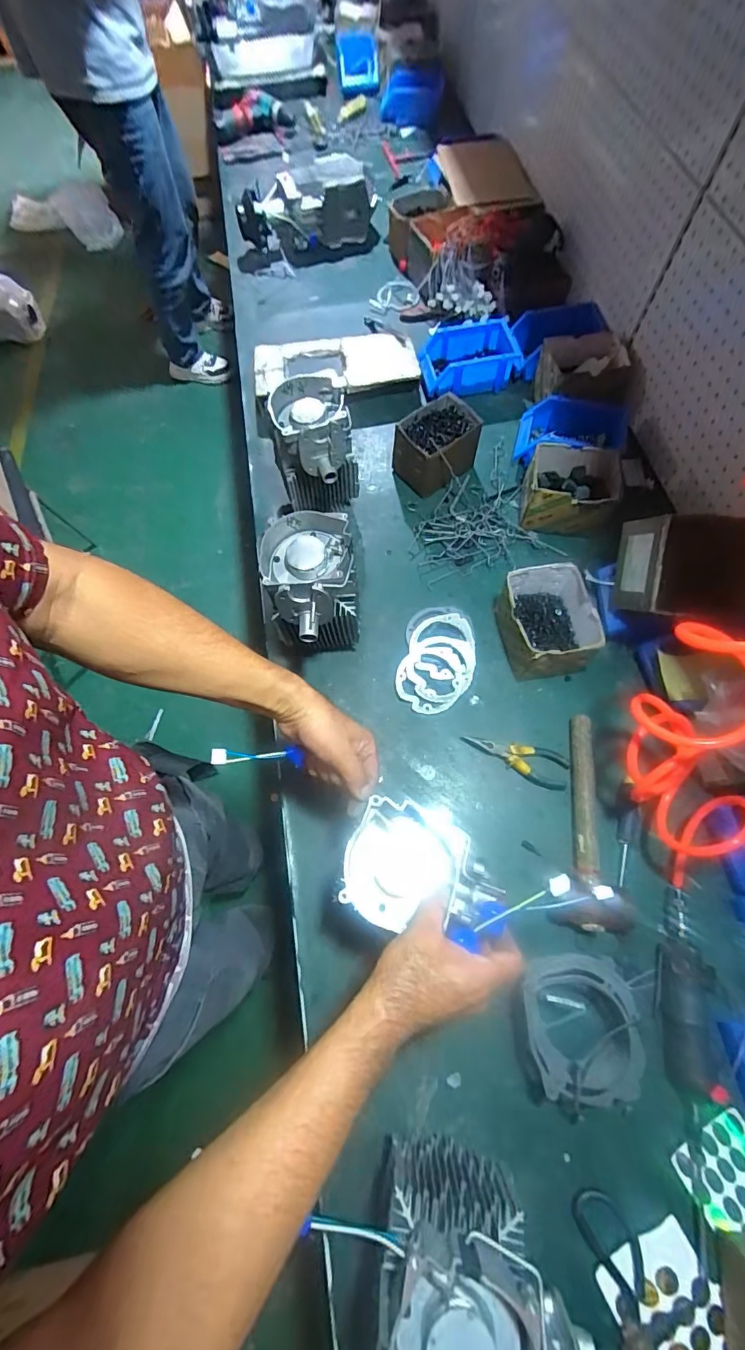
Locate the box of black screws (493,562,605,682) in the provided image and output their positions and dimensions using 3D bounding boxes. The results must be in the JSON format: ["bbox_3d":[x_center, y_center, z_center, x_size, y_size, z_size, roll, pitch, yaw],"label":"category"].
[{"bbox_3d":[0.270,-0.080,0.730,0.124,0.092,0.150,-8,68,-2],"label":"box of black screws"}]

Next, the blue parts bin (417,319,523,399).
[{"bbox_3d":[0.200,-0.660,0.990,0.204,0.091,0.154,-13,69,-4],"label":"blue parts bin"}]

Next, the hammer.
[{"bbox_3d":[0.302,0.195,0.643,0.093,0.046,0.288,10,69,5],"label":"hammer"}]

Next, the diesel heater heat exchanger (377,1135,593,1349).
[{"bbox_3d":[0.076,0.530,0.418,0.140,0.198,0.113,9,69,4],"label":"diesel heater heat exchanger"}]

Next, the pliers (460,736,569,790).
[{"bbox_3d":[0.207,0.118,0.683,0.151,0.011,0.051,19,70,8],"label":"pliers"}]

